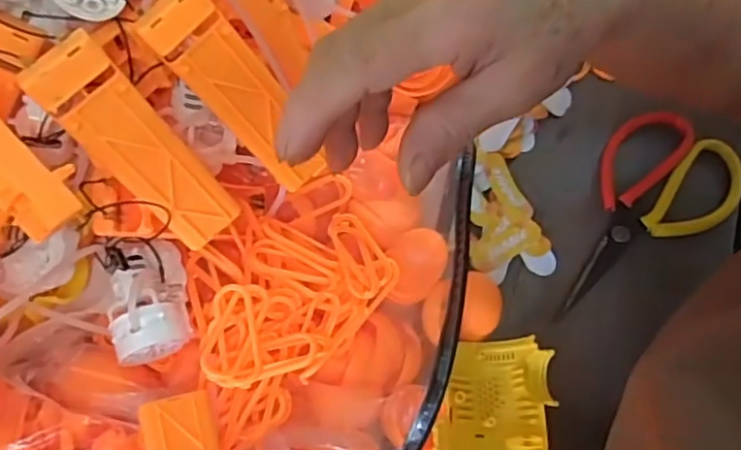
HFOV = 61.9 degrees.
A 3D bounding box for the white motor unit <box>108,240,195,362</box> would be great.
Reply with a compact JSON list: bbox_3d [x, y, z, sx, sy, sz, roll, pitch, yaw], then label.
[{"bbox_3d":[-0.116,0.040,0.325,0.033,0.031,0.066,-11,69,-6],"label":"white motor unit"}]

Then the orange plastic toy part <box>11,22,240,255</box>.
[{"bbox_3d":[-0.099,-0.032,0.272,0.013,0.109,0.032,20,65,42],"label":"orange plastic toy part"}]

